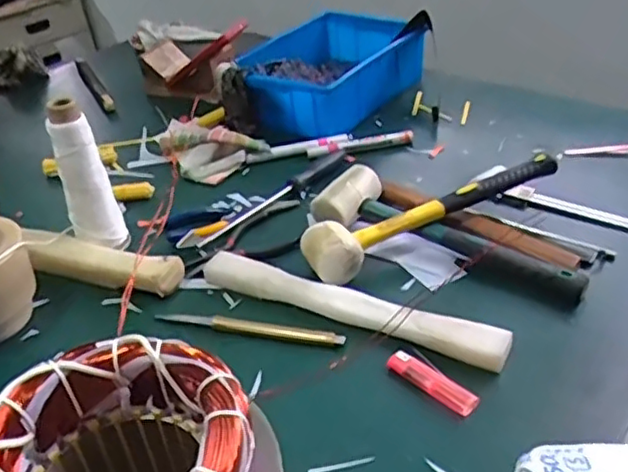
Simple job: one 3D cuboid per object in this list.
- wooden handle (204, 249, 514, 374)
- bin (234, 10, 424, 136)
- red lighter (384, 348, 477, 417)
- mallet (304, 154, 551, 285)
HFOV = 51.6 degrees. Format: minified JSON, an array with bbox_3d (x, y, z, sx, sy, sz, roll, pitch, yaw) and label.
[{"bbox_3d":[0.029,0.060,0.594,0.295,0.021,0.036,15,39,25],"label":"wooden handle"},{"bbox_3d":[0.017,-0.247,0.980,0.206,0.093,0.275,22,43,34],"label":"bin"},{"bbox_3d":[0.094,0.116,0.519,0.078,0.011,0.019,26,45,36],"label":"red lighter"},{"bbox_3d":[0.128,-0.019,0.665,0.287,0.056,0.070,-16,36,-16],"label":"mallet"}]

